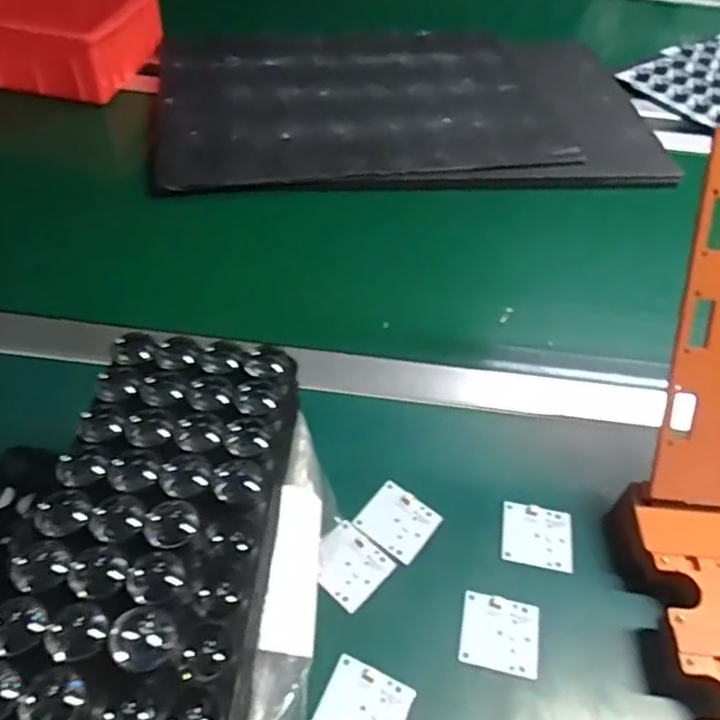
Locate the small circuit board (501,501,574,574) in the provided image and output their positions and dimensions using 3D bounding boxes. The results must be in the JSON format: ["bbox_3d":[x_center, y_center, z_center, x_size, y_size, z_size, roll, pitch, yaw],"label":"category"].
[{"bbox_3d":[0.124,0.124,0.444,0.048,0.009,0.044,9,49,4],"label":"small circuit board"}]

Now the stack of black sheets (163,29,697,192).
[{"bbox_3d":[0.059,-0.339,0.807,0.600,0.024,0.394,0,49,-4],"label":"stack of black sheets"}]

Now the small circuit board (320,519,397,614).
[{"bbox_3d":[-0.007,0.136,0.421,0.047,0.005,0.045,36,56,25],"label":"small circuit board"}]

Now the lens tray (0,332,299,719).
[{"bbox_3d":[-0.095,0.081,0.295,0.107,0.062,0.192,5,49,0],"label":"lens tray"}]

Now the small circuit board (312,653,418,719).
[{"bbox_3d":[0.002,0.202,0.366,0.048,0.004,0.045,21,51,14],"label":"small circuit board"}]

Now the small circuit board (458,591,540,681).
[{"bbox_3d":[0.088,0.172,0.398,0.048,0.005,0.044,12,50,6],"label":"small circuit board"}]

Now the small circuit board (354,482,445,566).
[{"bbox_3d":[0.026,0.113,0.444,0.048,0.005,0.045,31,54,21],"label":"small circuit board"}]

